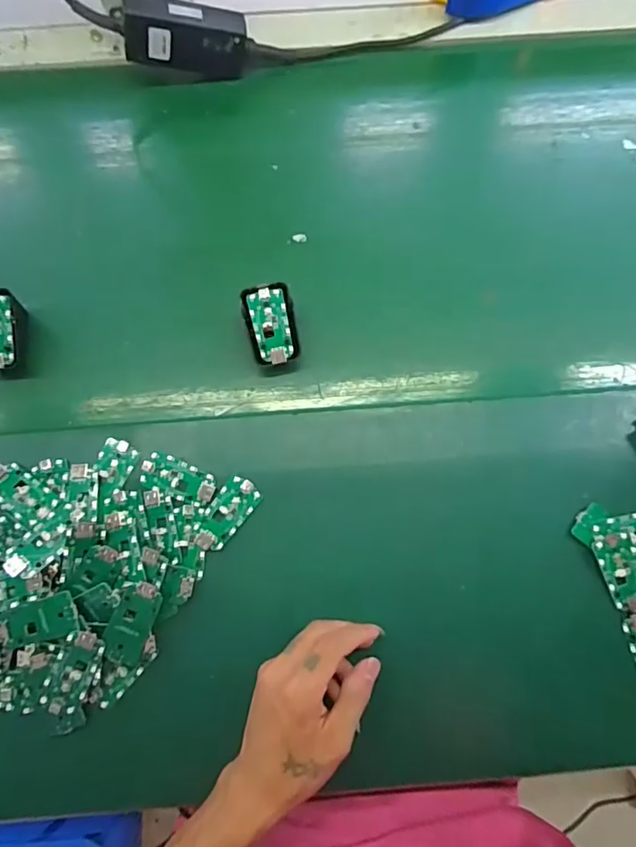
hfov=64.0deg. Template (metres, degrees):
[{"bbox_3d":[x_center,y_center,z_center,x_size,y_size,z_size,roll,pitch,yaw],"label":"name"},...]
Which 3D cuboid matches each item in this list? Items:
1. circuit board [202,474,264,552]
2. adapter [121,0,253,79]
[{"bbox_3d":[-0.074,0.073,0.423,0.030,0.004,0.058,35,79,9],"label":"circuit board"},{"bbox_3d":[-0.128,-0.381,0.499,0.117,0.053,0.035,-2,75,-19],"label":"adapter"}]

